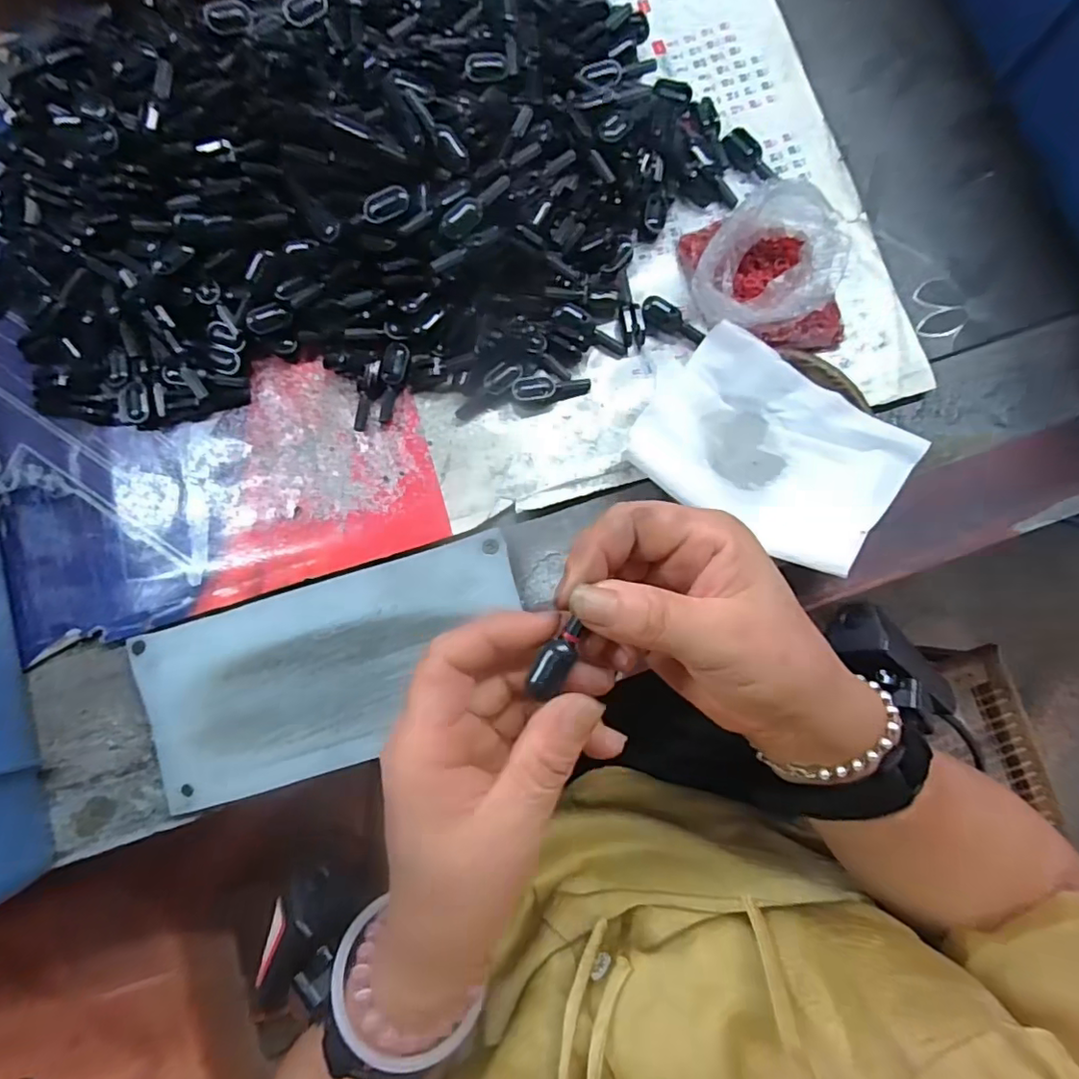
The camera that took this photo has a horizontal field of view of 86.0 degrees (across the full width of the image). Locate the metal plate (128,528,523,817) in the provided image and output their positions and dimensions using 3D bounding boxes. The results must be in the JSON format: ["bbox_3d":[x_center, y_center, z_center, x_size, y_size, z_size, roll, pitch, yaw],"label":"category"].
[{"bbox_3d":[-0.103,0.066,0.297,0.195,0.007,0.093,-17,84,-5],"label":"metal plate"}]

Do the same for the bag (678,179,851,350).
[{"bbox_3d":[0.122,-0.144,0.306,0.090,0.044,0.078,6,83,1],"label":"bag"}]

